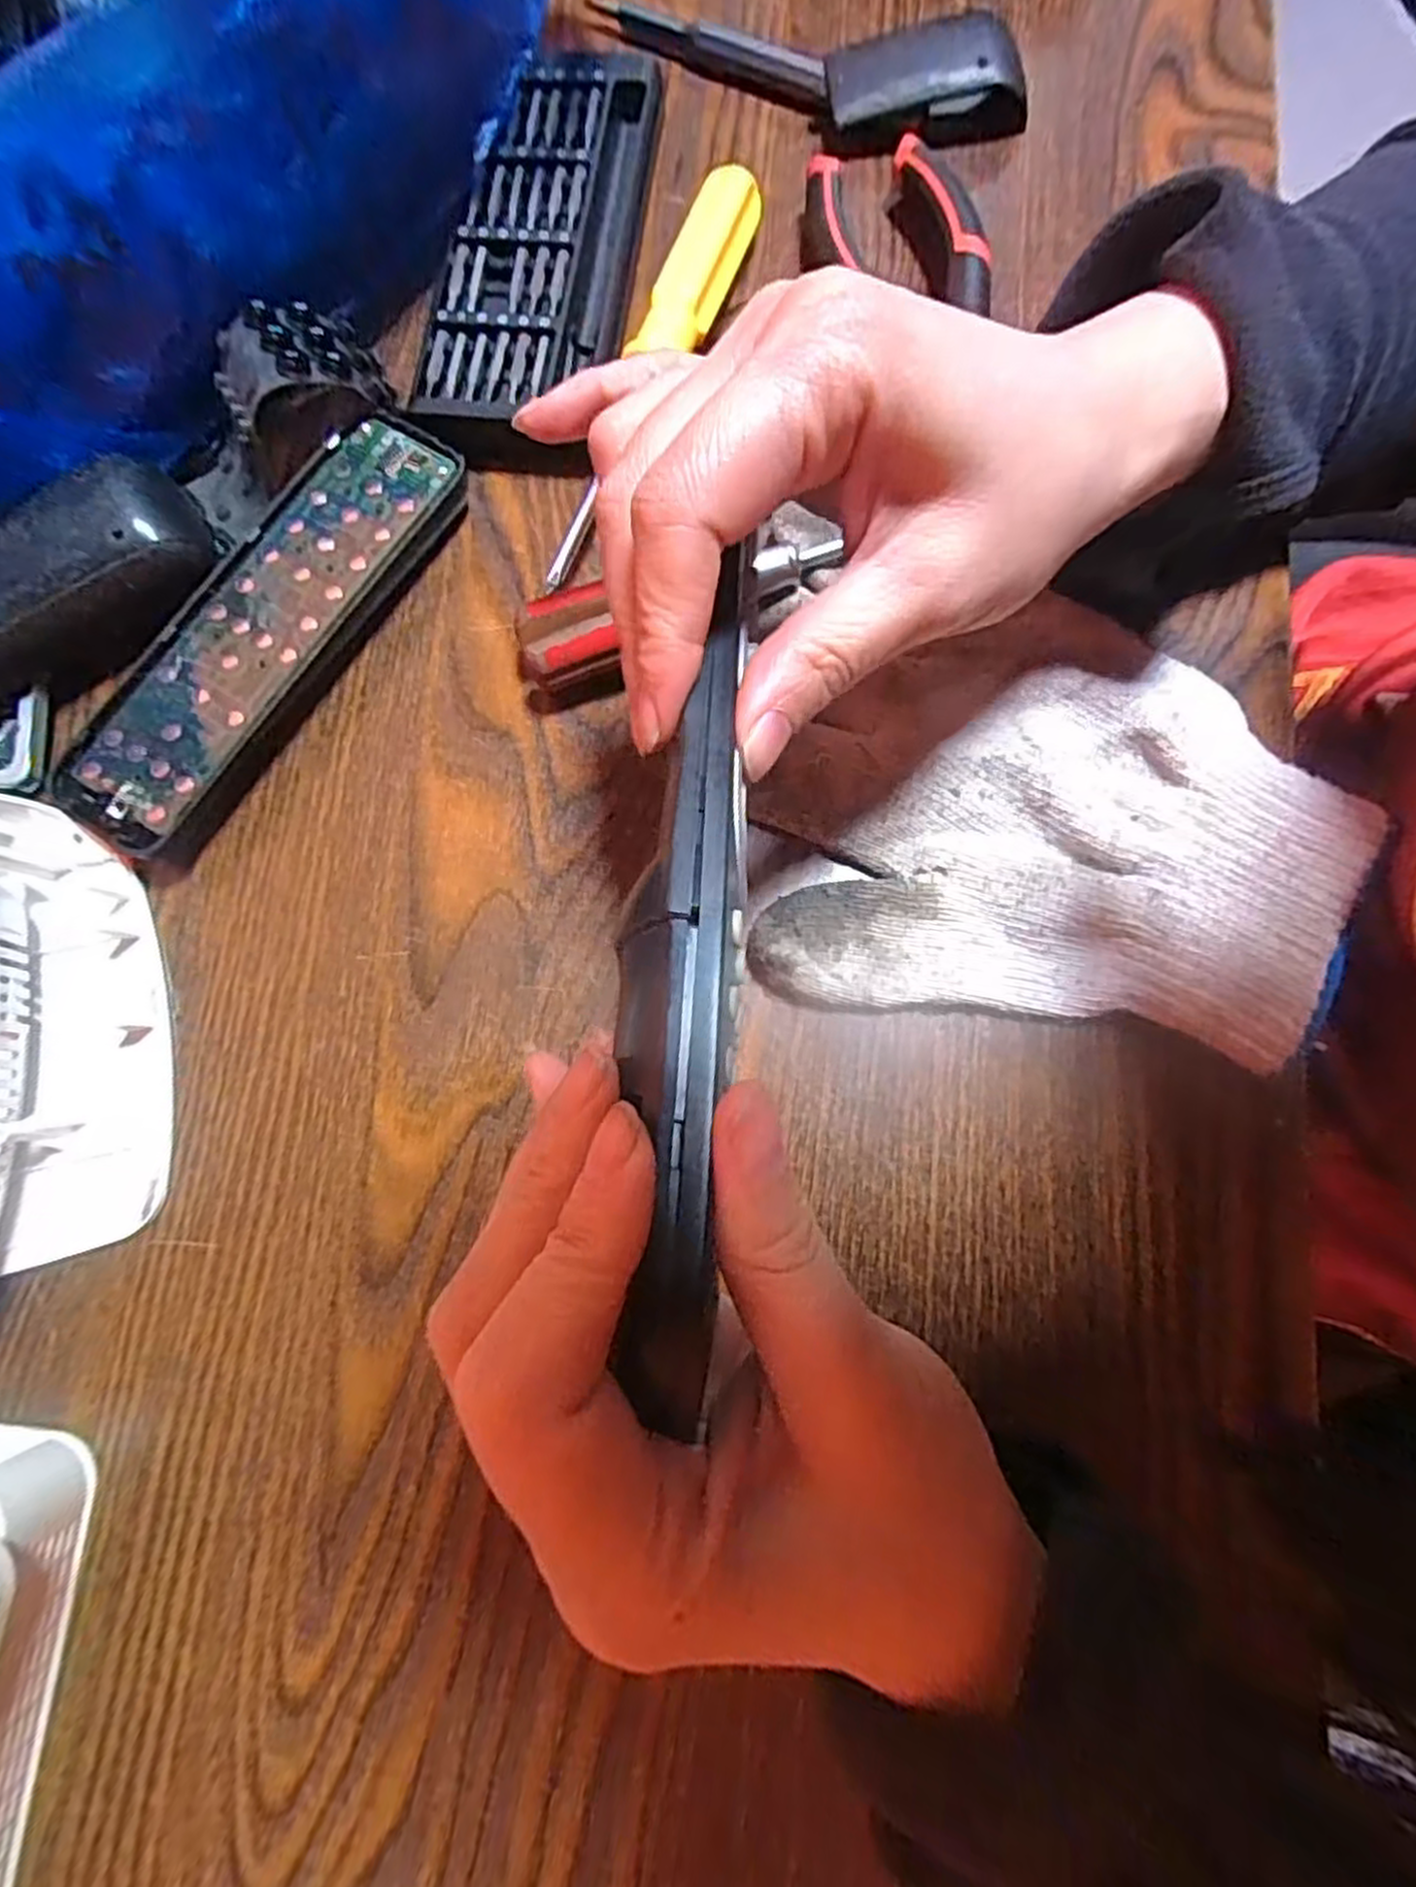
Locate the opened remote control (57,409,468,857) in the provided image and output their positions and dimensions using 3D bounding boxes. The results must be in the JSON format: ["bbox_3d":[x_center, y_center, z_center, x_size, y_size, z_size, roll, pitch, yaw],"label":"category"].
[{"bbox_3d":[-0.134,-0.096,0.238,0.046,0.014,0.153,33,81,7],"label":"opened remote control"}]

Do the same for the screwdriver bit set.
[{"bbox_3d":[-0.056,-0.235,0.258,0.054,0.014,0.144,9,79,3],"label":"screwdriver bit set"}]

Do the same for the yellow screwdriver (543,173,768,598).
[{"bbox_3d":[-0.020,-0.180,0.245,0.019,0.019,0.153,25,80,6],"label":"yellow screwdriver"}]

